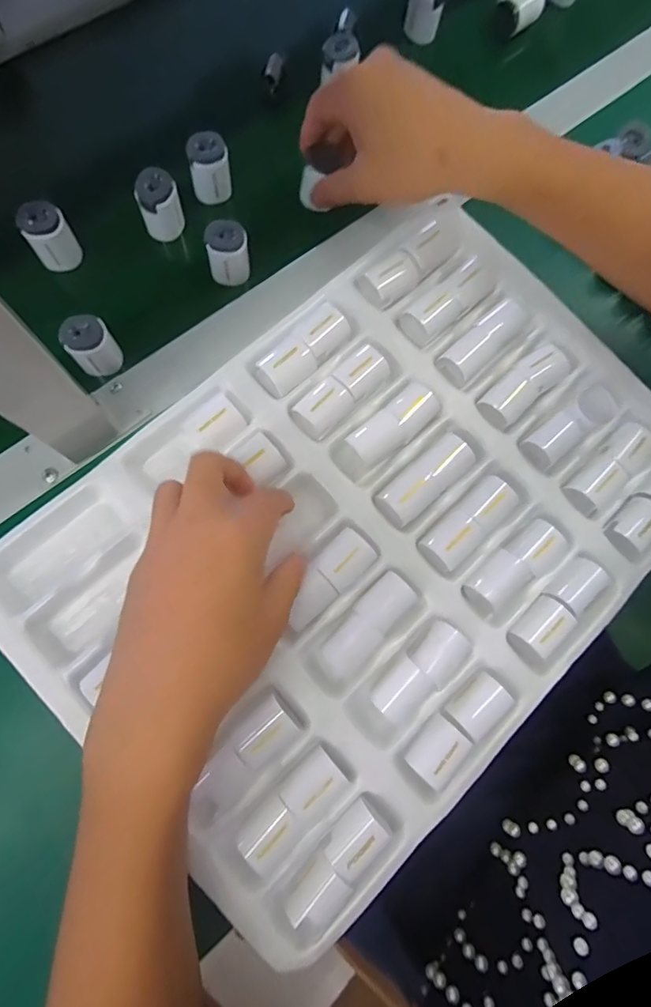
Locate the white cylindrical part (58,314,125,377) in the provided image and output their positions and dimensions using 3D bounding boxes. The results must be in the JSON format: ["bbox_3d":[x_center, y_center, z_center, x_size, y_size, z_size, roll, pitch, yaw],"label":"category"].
[{"bbox_3d":[-0.166,-0.112,0.342,0.030,0.036,0.024,-32,82,-10],"label":"white cylindrical part"}]

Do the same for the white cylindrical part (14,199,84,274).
[{"bbox_3d":[-0.206,-0.200,0.361,0.030,0.040,0.025,-22,80,-9],"label":"white cylindrical part"}]

